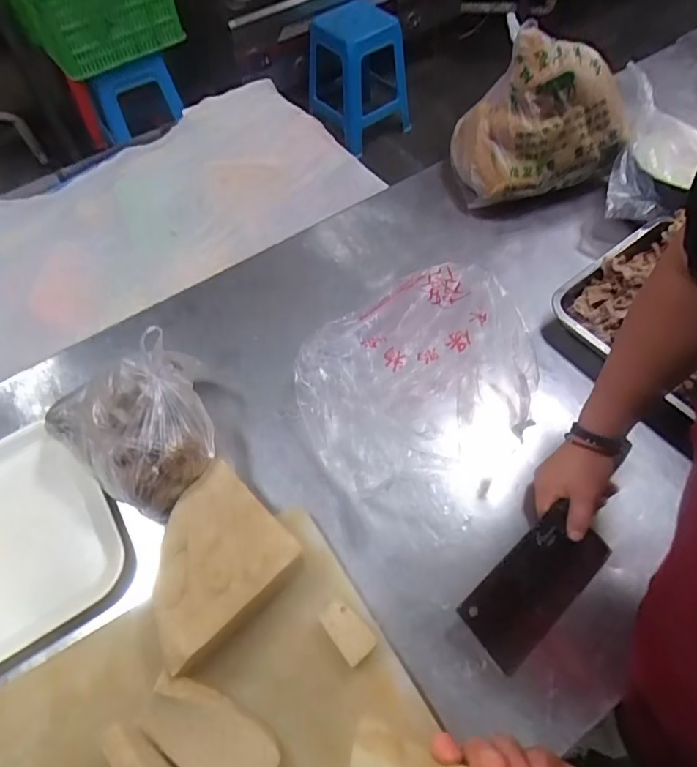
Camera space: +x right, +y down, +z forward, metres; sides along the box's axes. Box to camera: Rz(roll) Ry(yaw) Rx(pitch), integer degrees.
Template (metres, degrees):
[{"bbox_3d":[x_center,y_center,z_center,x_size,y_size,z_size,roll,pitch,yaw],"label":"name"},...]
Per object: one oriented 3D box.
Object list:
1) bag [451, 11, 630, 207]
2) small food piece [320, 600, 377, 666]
[{"bbox_3d":[0.331,-0.446,0.866,0.286,0.193,0.189,-13,59,-5],"label":"bag"},{"bbox_3d":[-0.001,0.268,0.562,0.036,0.034,0.061,-38,64,-19],"label":"small food piece"}]

